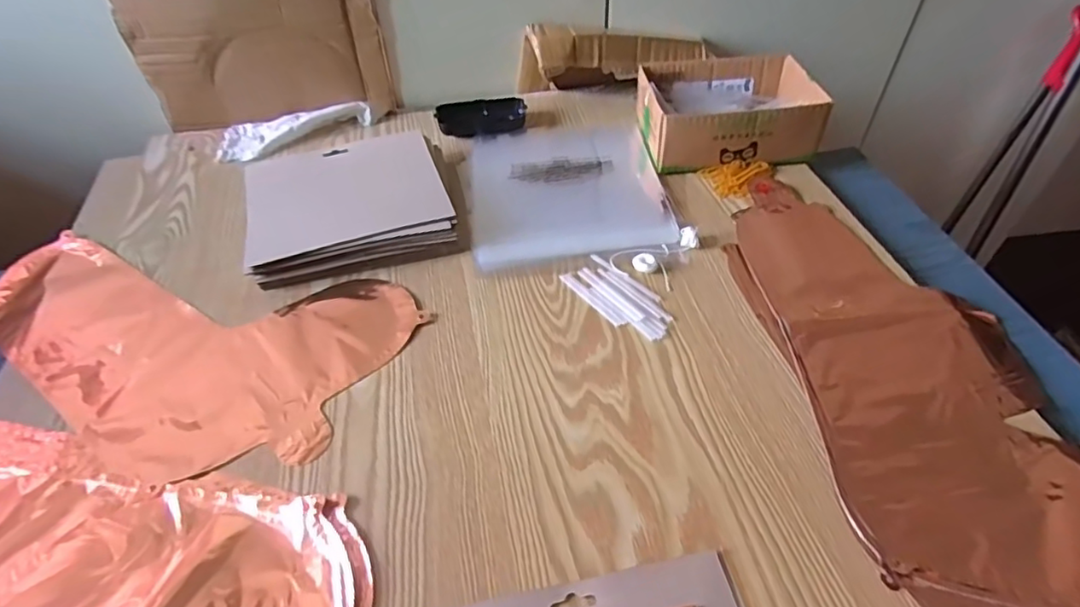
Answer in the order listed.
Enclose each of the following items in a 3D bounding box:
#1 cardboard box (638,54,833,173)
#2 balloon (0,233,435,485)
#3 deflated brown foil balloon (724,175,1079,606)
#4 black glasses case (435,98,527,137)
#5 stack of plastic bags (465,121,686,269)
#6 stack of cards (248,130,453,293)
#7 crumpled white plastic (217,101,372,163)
[{"bbox_3d":[0.212,-0.219,0.666,0.185,0.069,0.145,-4,47,-1],"label":"cardboard box"},{"bbox_3d":[-0.333,0.028,0.517,0.410,0.012,0.218,14,49,16],"label":"balloon"},{"bbox_3d":[0.292,0.048,0.459,0.203,0.010,0.441,-8,47,-5],"label":"deflated brown foil balloon"},{"bbox_3d":[-0.071,-0.232,0.718,0.108,0.022,0.053,-14,48,-10],"label":"black glasses case"},{"bbox_3d":[0.028,-0.134,0.643,0.204,0.009,0.236,-5,47,-2],"label":"stack of plastic bags"},{"bbox_3d":[-0.194,-0.104,0.595,0.197,0.036,0.166,-12,47,-8],"label":"stack of cards"},{"bbox_3d":[-0.313,-0.228,0.728,0.183,0.031,0.077,-23,50,-18],"label":"crumpled white plastic"}]

